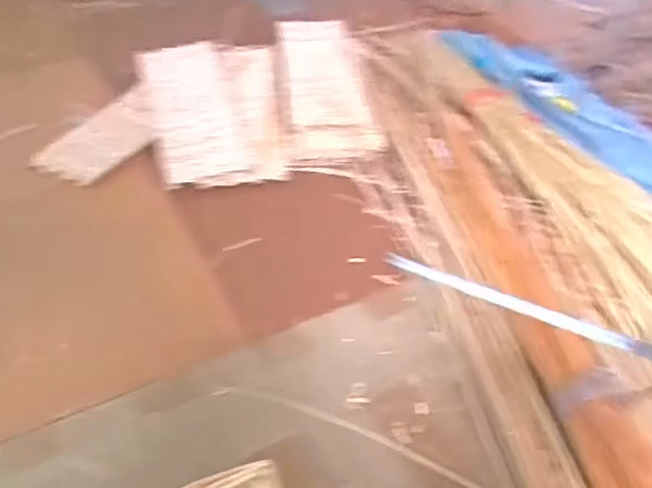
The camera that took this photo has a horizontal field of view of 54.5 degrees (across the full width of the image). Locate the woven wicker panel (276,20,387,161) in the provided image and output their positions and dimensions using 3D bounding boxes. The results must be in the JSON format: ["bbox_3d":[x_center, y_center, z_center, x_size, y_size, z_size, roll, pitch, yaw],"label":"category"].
[{"bbox_3d":[-0.007,-0.429,1.581,0.202,0.057,0.623,-6,42,-2],"label":"woven wicker panel"}]

